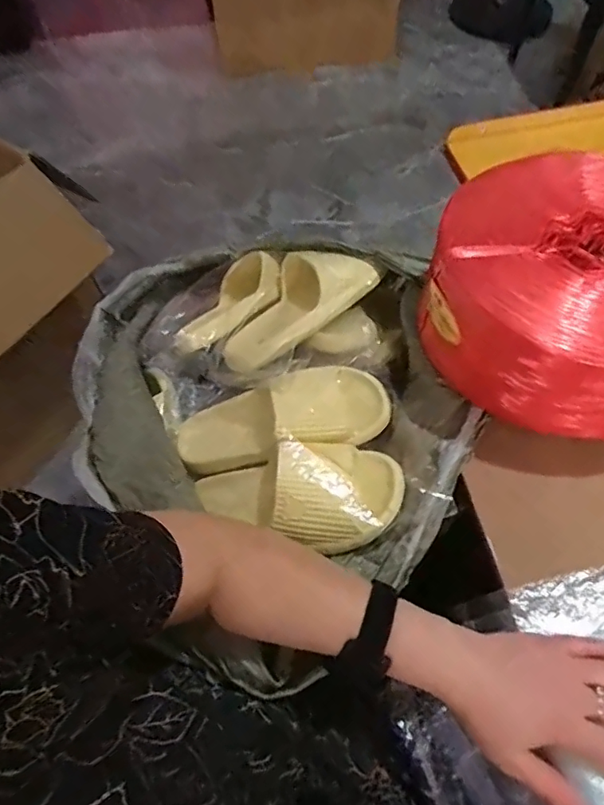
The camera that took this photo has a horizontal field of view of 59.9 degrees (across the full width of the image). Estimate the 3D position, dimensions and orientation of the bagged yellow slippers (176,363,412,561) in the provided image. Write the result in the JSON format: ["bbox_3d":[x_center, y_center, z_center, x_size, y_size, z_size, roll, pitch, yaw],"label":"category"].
[{"bbox_3d":[-0.020,0.061,0.534,0.226,0.079,0.181,-5,60,-1],"label":"bagged yellow slippers"}]

